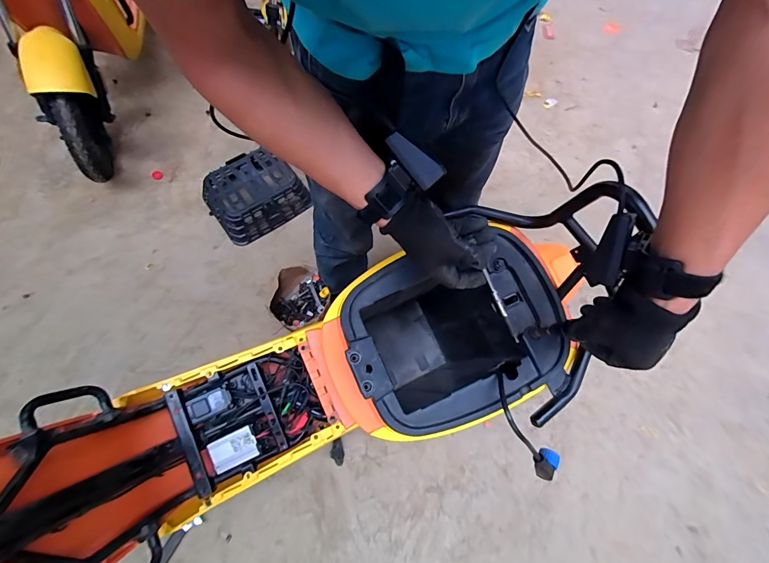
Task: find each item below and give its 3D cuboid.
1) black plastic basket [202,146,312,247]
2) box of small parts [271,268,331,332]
[{"bbox_3d":[-0.437,-0.296,1.225,0.305,0.118,0.230,-35,74,-14],"label":"black plastic basket"},{"bbox_3d":[-0.258,0.053,1.121,0.163,0.076,0.194,4,69,-1],"label":"box of small parts"}]

